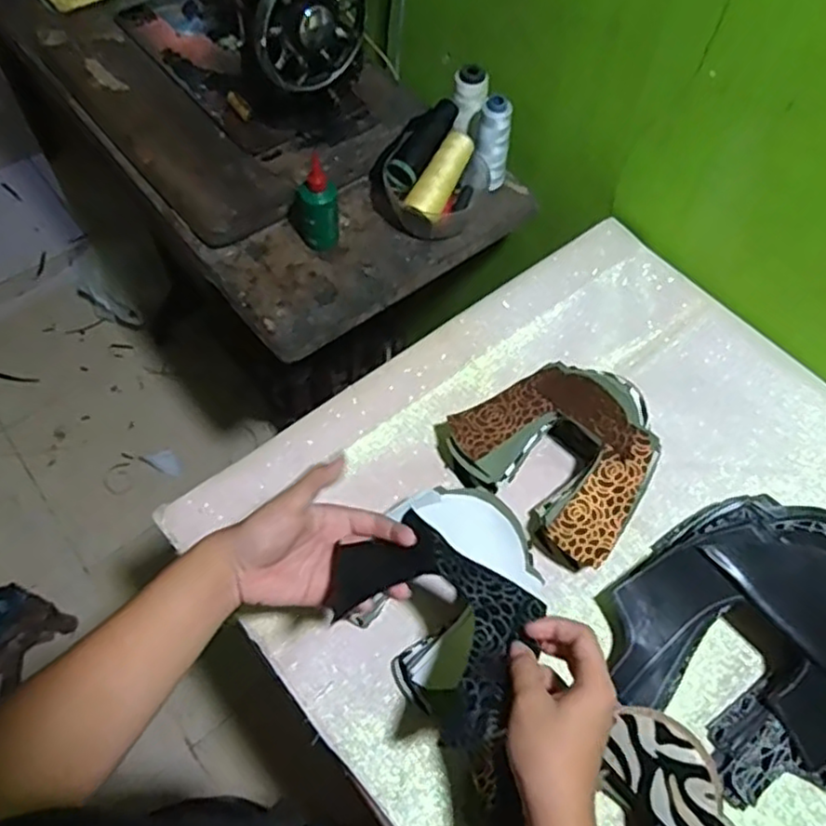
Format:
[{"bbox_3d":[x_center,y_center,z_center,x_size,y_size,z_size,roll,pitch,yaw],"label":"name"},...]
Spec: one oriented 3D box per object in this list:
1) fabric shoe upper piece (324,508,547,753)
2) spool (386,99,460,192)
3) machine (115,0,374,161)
[{"bbox_3d":[0.012,0.137,0.452,0.147,0.016,0.104,34,64,16],"label":"fabric shoe upper piece"},{"bbox_3d":[0.011,-0.316,0.783,0.045,0.034,0.129,29,75,14],"label":"spool"},{"bbox_3d":[-0.236,-0.515,0.834,0.158,0.205,0.392,-38,68,-22],"label":"machine"}]

